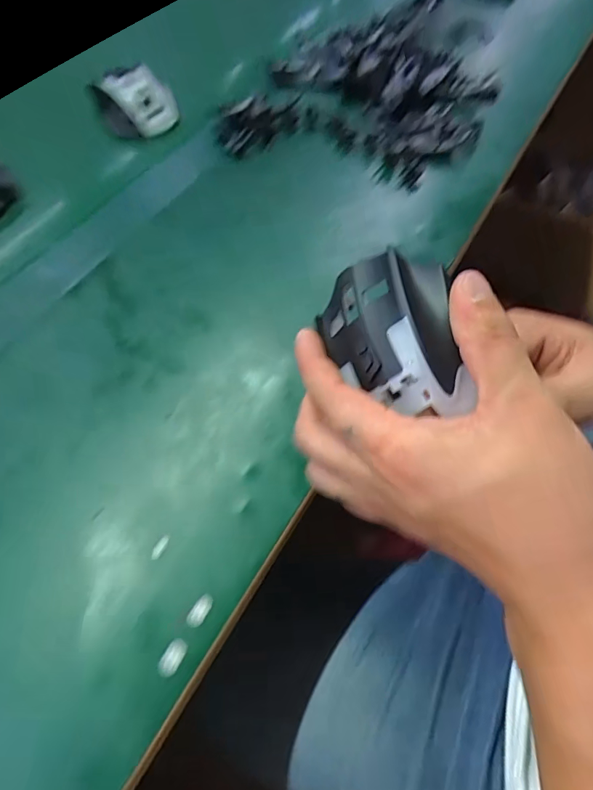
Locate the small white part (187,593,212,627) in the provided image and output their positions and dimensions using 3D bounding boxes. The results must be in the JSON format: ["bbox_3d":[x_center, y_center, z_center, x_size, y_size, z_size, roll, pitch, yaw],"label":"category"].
[{"bbox_3d":[-0.055,0.122,0.269,0.010,0.004,0.018,28,63,16],"label":"small white part"}]

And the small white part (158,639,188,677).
[{"bbox_3d":[-0.067,0.143,0.258,0.011,0.005,0.018,25,62,15],"label":"small white part"}]

